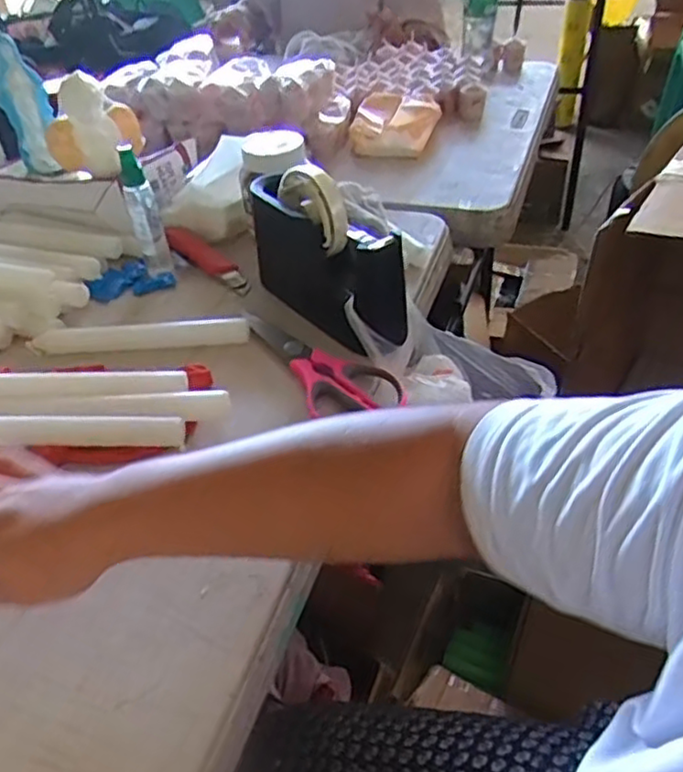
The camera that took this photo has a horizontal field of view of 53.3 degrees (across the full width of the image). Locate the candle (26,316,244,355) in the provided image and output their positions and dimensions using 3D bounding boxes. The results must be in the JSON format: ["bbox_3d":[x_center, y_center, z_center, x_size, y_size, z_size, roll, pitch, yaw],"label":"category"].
[{"bbox_3d":[-0.184,-0.047,0.616,0.198,0.021,0.018,-3,41,4],"label":"candle"}]

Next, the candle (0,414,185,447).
[{"bbox_3d":[-0.218,0.032,0.513,0.196,0.024,0.024,-1,41,6],"label":"candle"}]

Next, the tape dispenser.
[{"bbox_3d":[-0.014,-0.120,0.601,0.063,0.123,0.182,-27,45,-22],"label":"tape dispenser"}]

